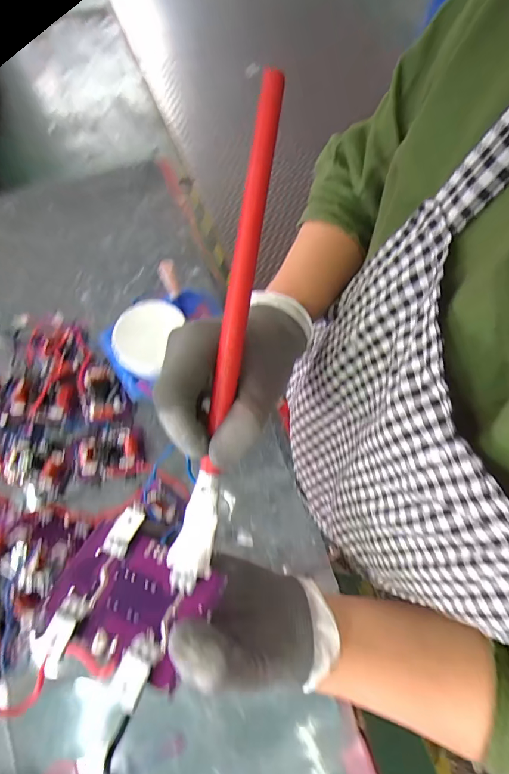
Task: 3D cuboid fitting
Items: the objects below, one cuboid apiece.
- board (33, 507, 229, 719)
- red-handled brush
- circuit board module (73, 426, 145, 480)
[{"bbox_3d":[-0.077,0.124,0.228,0.094,0.013,0.086,16,51,19],"label":"board"},{"bbox_3d":[-0.016,-0.015,0.210,0.022,0.020,0.275,11,101,2],"label":"red-handled brush"},{"bbox_3d":[-0.207,0.092,0.528,0.095,0.020,0.070,-9,70,-6],"label":"circuit board module"}]

